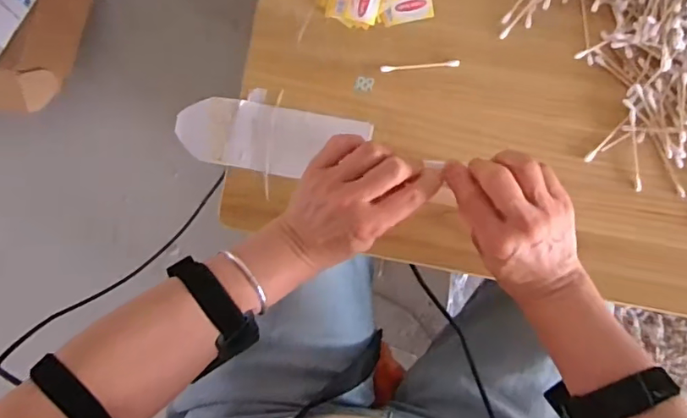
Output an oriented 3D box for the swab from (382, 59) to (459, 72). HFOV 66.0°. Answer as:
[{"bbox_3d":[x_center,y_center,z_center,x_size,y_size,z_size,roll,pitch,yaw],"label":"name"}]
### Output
[{"bbox_3d":[0.075,-0.140,0.519,0.076,0.005,0.006,-3,87,3],"label":"swab"}]

